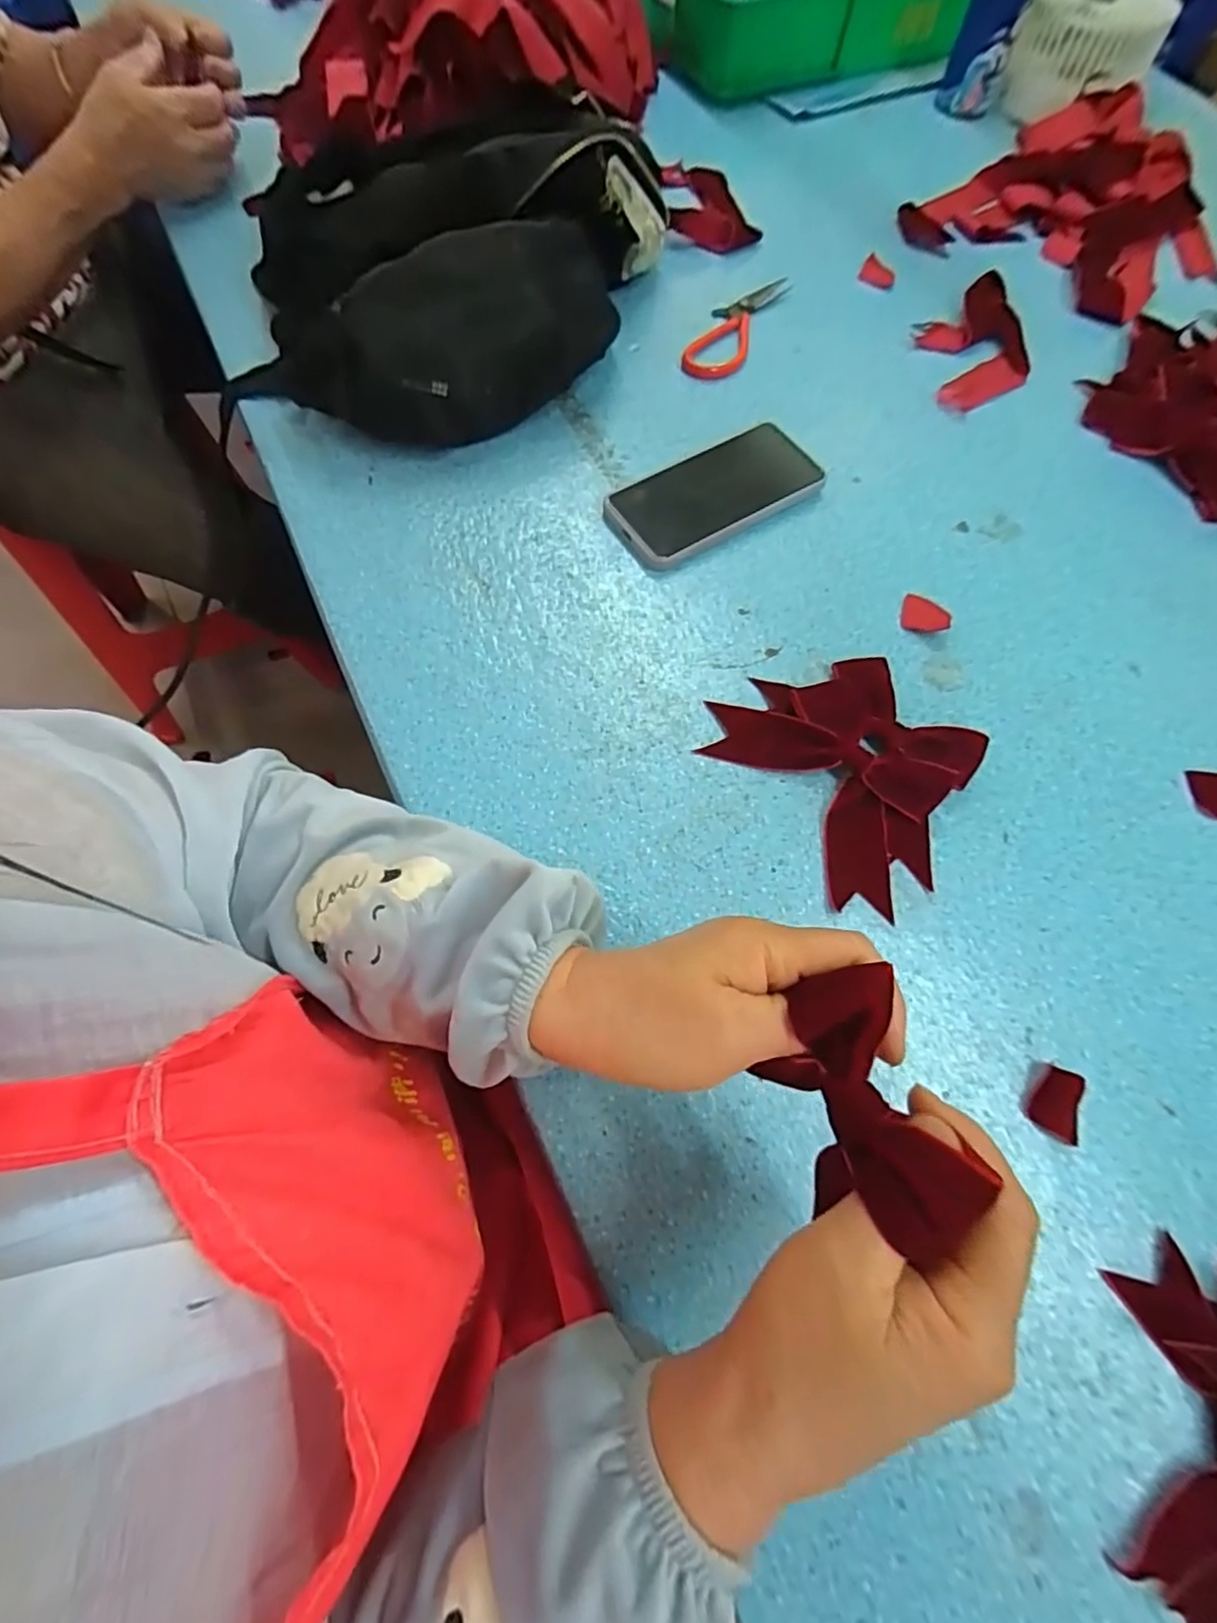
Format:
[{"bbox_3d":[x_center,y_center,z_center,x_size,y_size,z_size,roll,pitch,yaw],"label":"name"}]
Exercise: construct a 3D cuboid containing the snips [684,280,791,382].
[{"bbox_3d":[0.116,-0.445,0.579,0.050,0.005,0.157,26,69,9],"label":"snips"}]

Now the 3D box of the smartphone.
[{"bbox_3d":[0.081,-0.247,0.491,0.165,0.014,0.081,-30,72,-13],"label":"smartphone"}]

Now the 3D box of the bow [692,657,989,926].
[{"bbox_3d":[0.151,-0.033,0.400,0.132,0.021,0.157,-41,74,-16],"label":"bow"}]

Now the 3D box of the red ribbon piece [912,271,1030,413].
[{"bbox_3d":[0.331,-0.426,0.572,0.098,0.019,0.147,-6,68,-4],"label":"red ribbon piece"}]

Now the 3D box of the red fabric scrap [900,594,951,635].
[{"bbox_3d":[0.230,-0.140,0.458,0.034,0.004,0.031,21,69,7],"label":"red fabric scrap"}]

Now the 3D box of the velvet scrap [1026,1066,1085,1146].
[{"bbox_3d":[0.238,0.153,0.334,0.024,0.006,0.034,29,70,10],"label":"velvet scrap"}]

